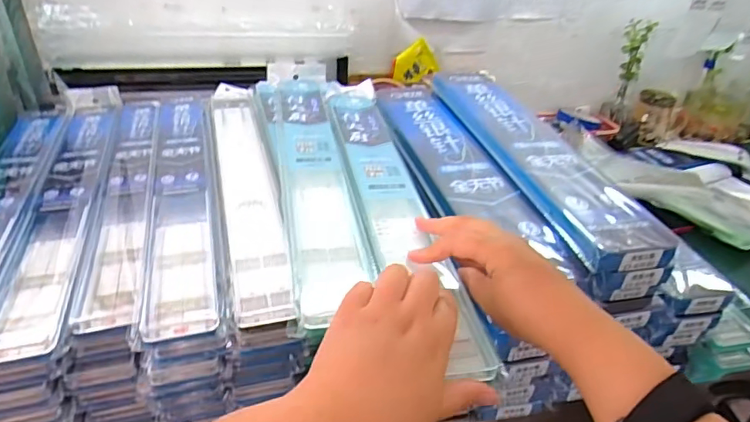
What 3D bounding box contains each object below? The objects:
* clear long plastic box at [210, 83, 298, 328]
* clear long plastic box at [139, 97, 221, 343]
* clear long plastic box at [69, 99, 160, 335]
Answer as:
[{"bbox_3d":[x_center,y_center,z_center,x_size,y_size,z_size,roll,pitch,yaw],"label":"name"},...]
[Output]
[{"bbox_3d":[-0.140,-0.044,0.562,0.059,0.027,0.444,-6,34,-17],"label":"clear long plastic box"},{"bbox_3d":[-0.200,-0.028,0.529,0.056,0.022,0.405,-5,34,-17],"label":"clear long plastic box"},{"bbox_3d":[-0.265,-0.031,0.553,0.051,0.029,0.415,-5,34,-17],"label":"clear long plastic box"}]

